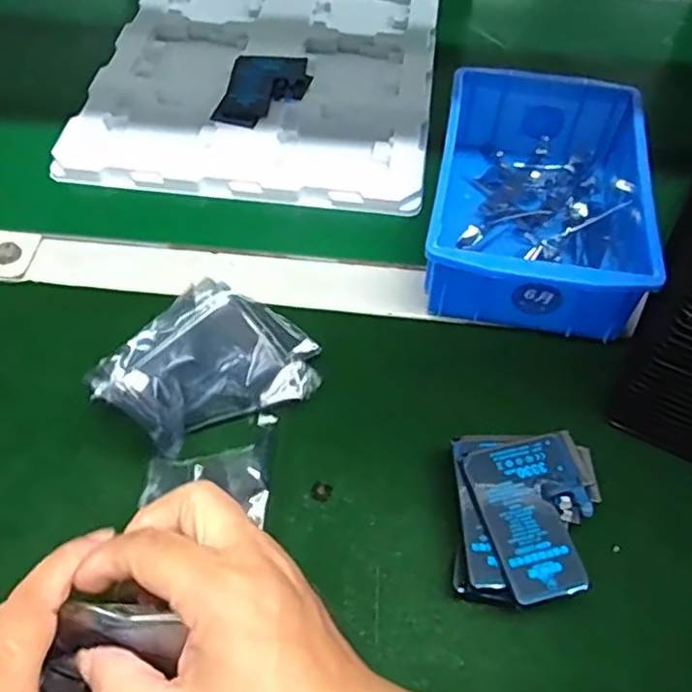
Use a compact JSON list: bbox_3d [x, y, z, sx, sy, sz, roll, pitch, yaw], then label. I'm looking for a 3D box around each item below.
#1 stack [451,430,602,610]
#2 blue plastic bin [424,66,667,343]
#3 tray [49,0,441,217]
[{"bbox_3d":[0.089,0.088,0.331,0.070,0.036,0.083,3,56,1],"label":"stack"},{"bbox_3d":[0.128,-0.101,0.445,0.127,0.063,0.194,10,56,6],"label":"blue plastic bin"},{"bbox_3d":[-0.065,-0.247,0.572,0.274,0.016,0.318,6,56,3],"label":"tray"}]

